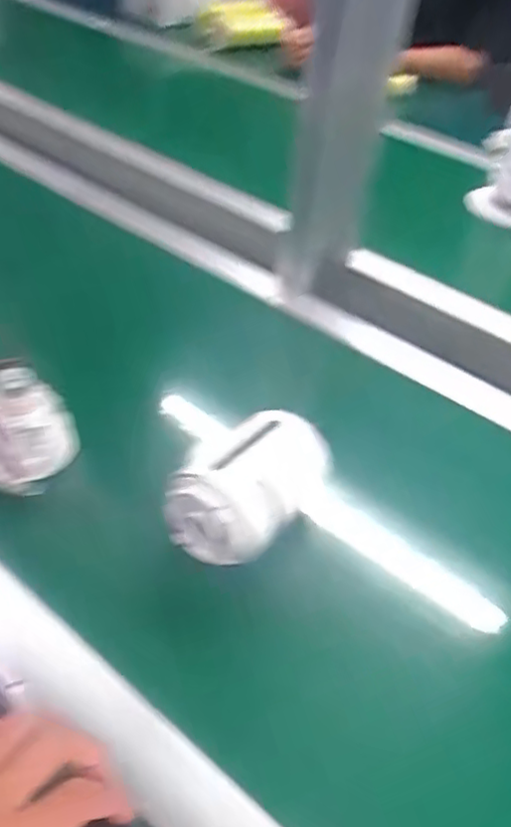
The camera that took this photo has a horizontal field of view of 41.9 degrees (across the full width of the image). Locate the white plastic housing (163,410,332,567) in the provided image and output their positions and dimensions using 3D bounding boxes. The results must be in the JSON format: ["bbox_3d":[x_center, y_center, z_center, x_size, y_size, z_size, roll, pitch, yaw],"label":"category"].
[{"bbox_3d":[0.000,0.049,0.492,0.081,0.076,0.115,26,46,21],"label":"white plastic housing"}]

